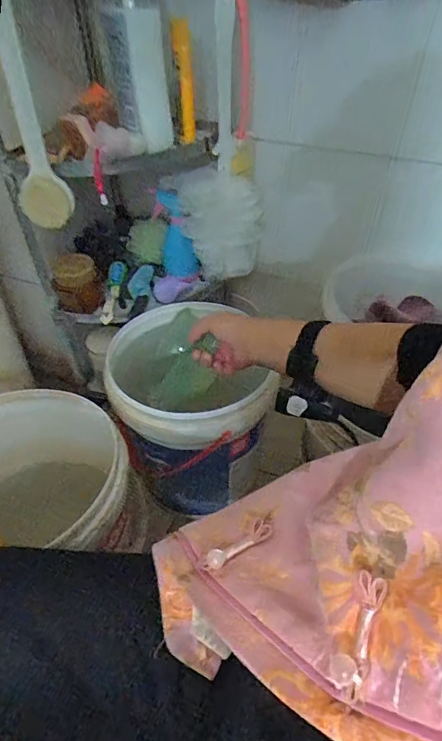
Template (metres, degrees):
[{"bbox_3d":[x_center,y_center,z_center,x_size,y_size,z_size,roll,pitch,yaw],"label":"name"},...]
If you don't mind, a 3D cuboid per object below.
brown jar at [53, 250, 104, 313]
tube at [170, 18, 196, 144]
[{"bbox_3d":[-0.300,-0.182,0.926,0.096,0.108,0.073,-10,42,-13],"label":"brown jar"},{"bbox_3d":[-0.064,-0.495,0.767,0.026,0.178,0.032,13,42,13],"label":"tube"}]

